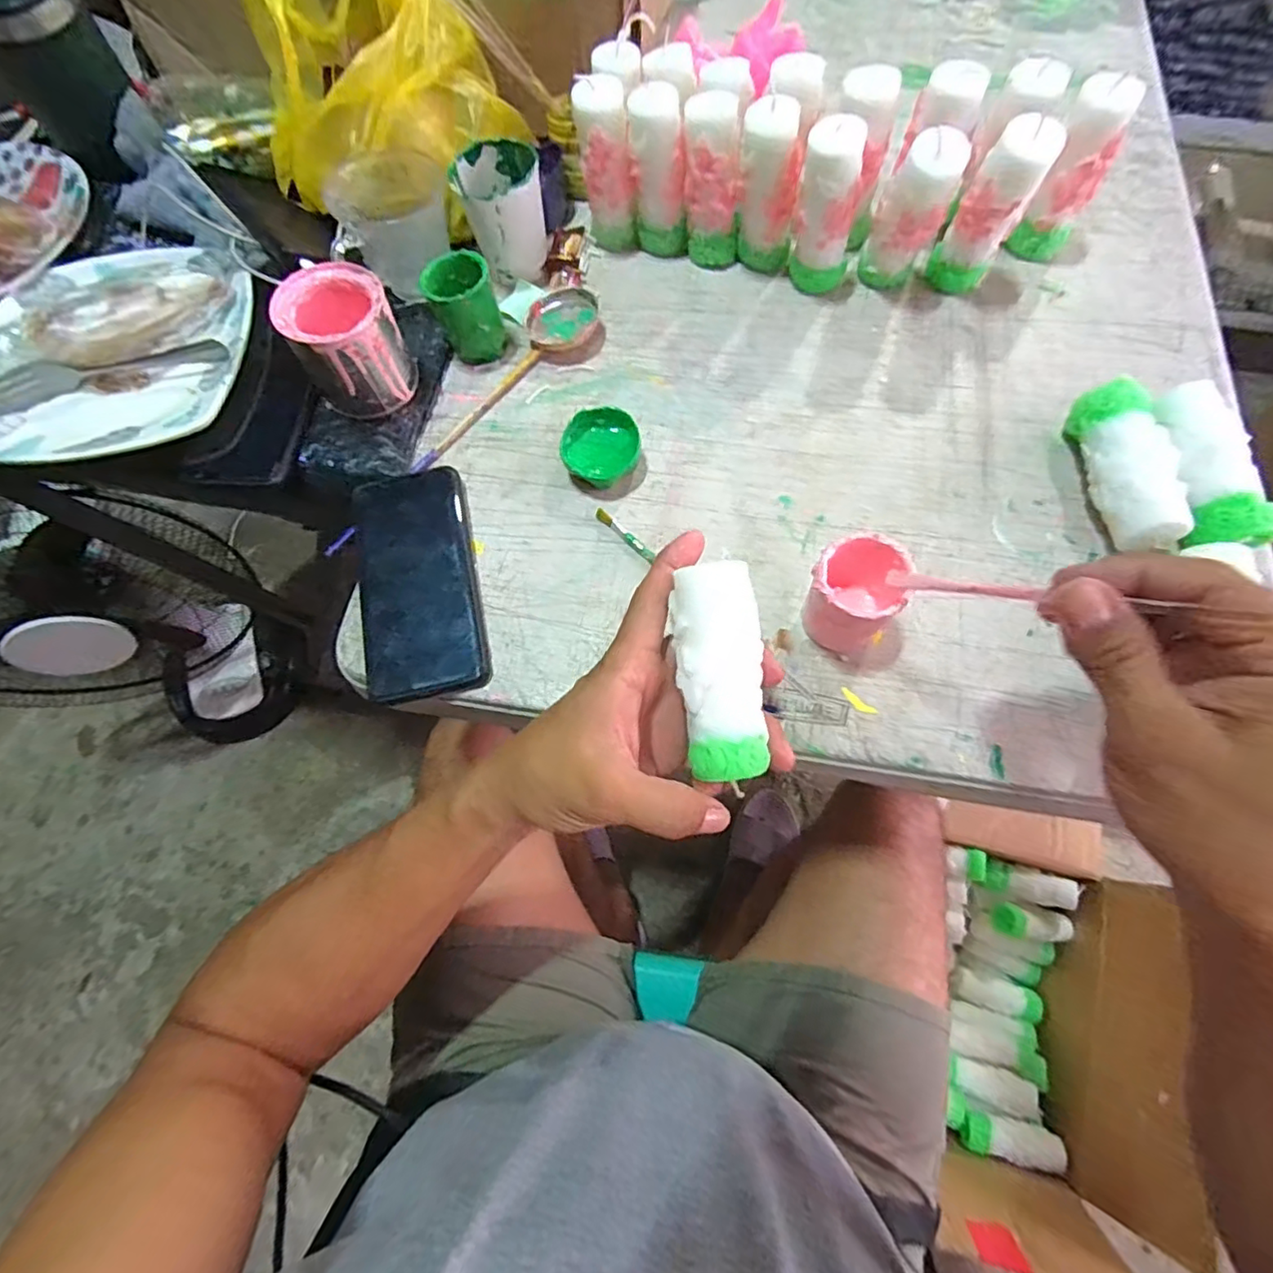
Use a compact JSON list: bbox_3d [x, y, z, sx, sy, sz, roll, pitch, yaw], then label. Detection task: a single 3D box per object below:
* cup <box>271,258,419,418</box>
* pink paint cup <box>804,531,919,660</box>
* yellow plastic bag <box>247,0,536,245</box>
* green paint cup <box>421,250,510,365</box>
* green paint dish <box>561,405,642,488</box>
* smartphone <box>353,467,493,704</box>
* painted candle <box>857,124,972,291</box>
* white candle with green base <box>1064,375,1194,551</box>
[{"bbox_3d":[-0.208,-0.209,0.433,0.070,0.079,0.074,-1,68,1],"label":"cup"},{"bbox_3d":[0.123,-0.019,0.347,0.050,0.067,0.059,24,71,11],"label":"pink paint cup"},{"bbox_3d":[-0.201,-0.432,0.469,0.202,0.108,0.190,-24,70,-8],"label":"yellow plastic bag"},{"bbox_3d":[-0.128,-0.249,0.452,0.049,0.059,0.046,-1,68,1],"label":"green paint cup"},{"bbox_3d":[-0.025,-0.131,0.419,0.053,0.028,0.052,-1,68,1],"label":"green paint dish"},{"bbox_3d":[-0.146,-0.038,0.399,0.077,0.012,0.164,-14,69,-4],"label":"smartphone"},{"bbox_3d":[0.193,-0.299,0.424,0.043,0.106,0.042,18,70,9],"label":"painted candle"},{"bbox_3d":[0.307,-0.104,0.378,0.039,0.040,0.113,-3,68,0],"label":"white candle with green base"}]

